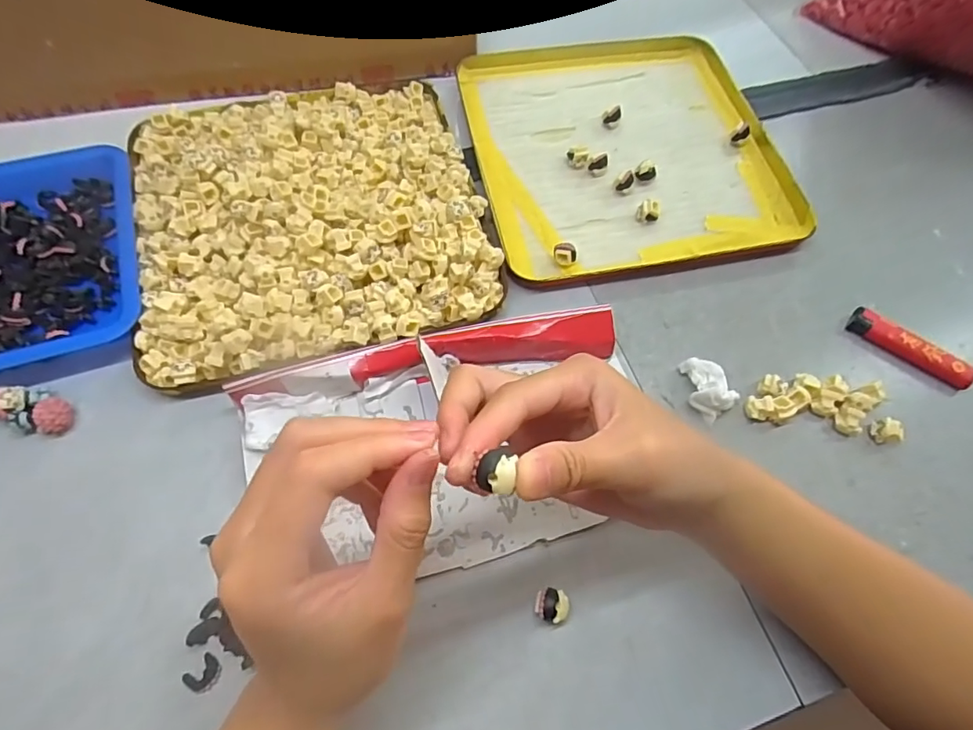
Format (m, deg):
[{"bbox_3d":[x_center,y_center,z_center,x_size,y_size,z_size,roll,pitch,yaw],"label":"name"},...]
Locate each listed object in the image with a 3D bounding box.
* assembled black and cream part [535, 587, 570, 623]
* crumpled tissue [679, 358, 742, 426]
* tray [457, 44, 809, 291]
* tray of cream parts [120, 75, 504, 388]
[{"bbox_3d":[0.034,0.125,0.274,0.017,0.011,0.016,1,65,-3],"label":"assembled black and cream part"},{"bbox_3d":[0.139,0.012,0.331,0.027,0.023,0.039,-36,72,-18],"label":"crumpled tissue"},{"bbox_3d":[0.110,-0.180,0.430,0.233,0.014,0.244,-10,66,-8],"label":"tray"},{"bbox_3d":[-0.124,-0.114,0.374,0.234,0.033,0.236,-14,67,-10],"label":"tray of cream parts"}]

